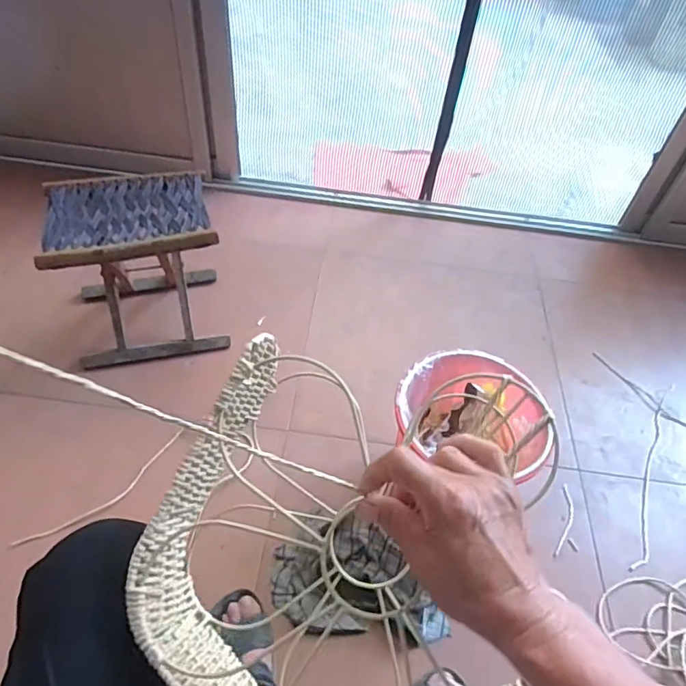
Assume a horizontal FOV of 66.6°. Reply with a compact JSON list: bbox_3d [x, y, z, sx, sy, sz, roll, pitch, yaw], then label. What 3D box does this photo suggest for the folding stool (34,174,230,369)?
[{"bbox_3d":[-0.443,-0.162,1.155,0.306,0.315,0.265,-11,51,-15],"label":"folding stool"}]

